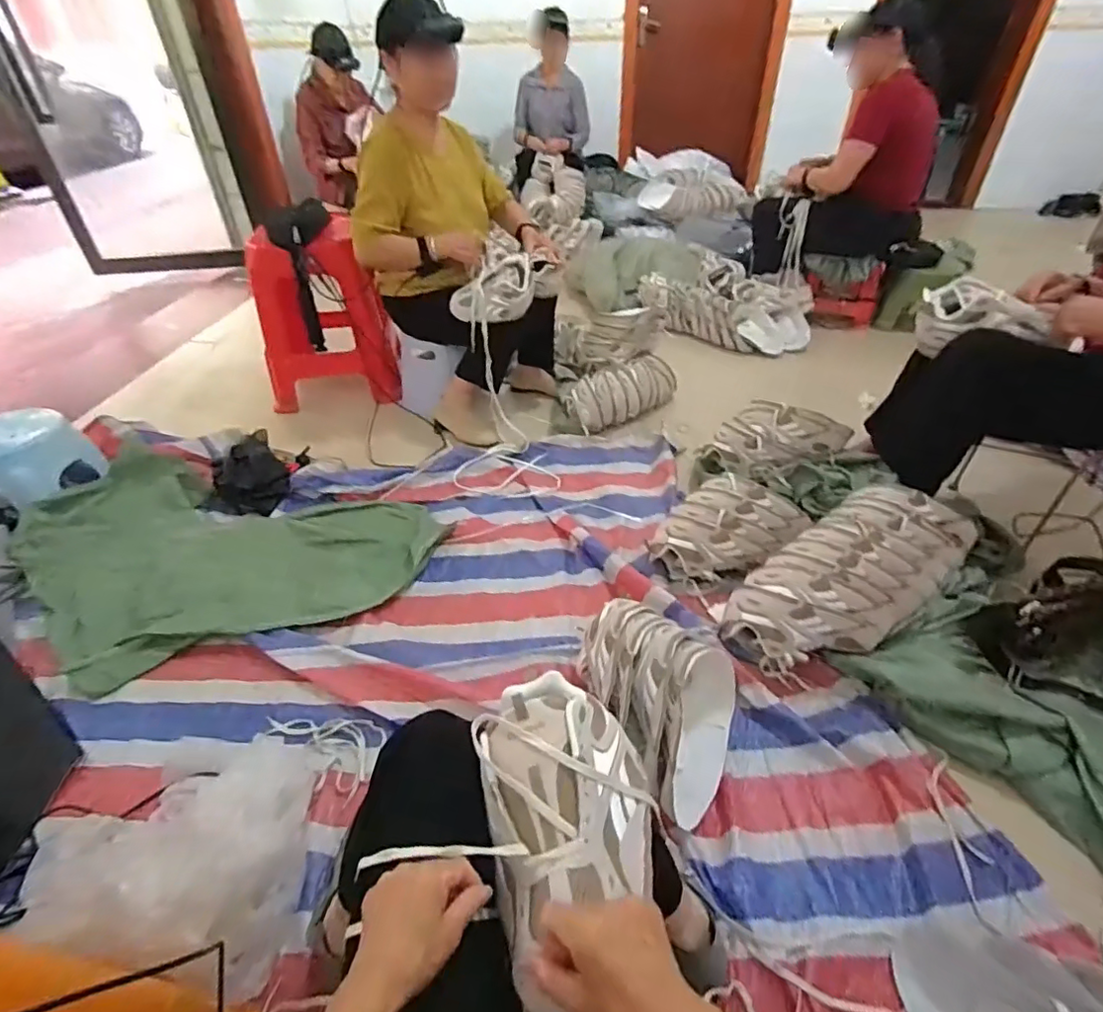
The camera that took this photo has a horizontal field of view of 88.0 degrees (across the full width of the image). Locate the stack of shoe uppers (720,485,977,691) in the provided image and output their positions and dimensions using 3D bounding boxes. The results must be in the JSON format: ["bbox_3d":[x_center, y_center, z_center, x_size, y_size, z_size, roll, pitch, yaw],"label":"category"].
[{"bbox_3d":[0.580,0.125,1.105,0.570,0.152,0.243,-23,45,-25],"label":"stack of shoe uppers"}]

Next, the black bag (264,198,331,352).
[{"bbox_3d":[-0.681,-0.640,1.639,0.169,0.385,0.140,-13,41,-14],"label":"black bag"}]

